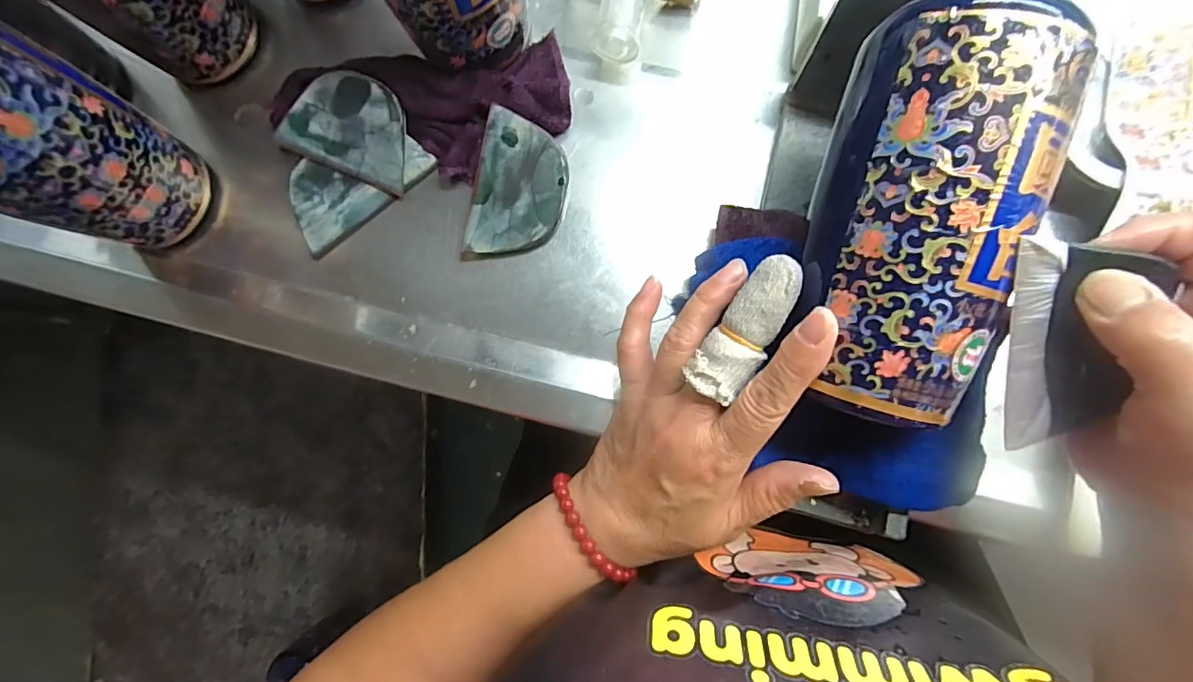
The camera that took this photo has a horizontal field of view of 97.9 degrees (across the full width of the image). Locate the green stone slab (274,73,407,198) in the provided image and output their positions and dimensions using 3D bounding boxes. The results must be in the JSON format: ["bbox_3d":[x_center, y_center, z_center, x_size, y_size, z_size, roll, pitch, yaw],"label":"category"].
[{"bbox_3d":[-0.152,-0.133,0.322,0.077,0.005,0.059,21,102,-7],"label":"green stone slab"}]

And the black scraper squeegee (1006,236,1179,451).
[{"bbox_3d":[0.186,0.000,0.200,0.048,0.012,0.084,-16,109,2],"label":"black scraper squeegee"}]

